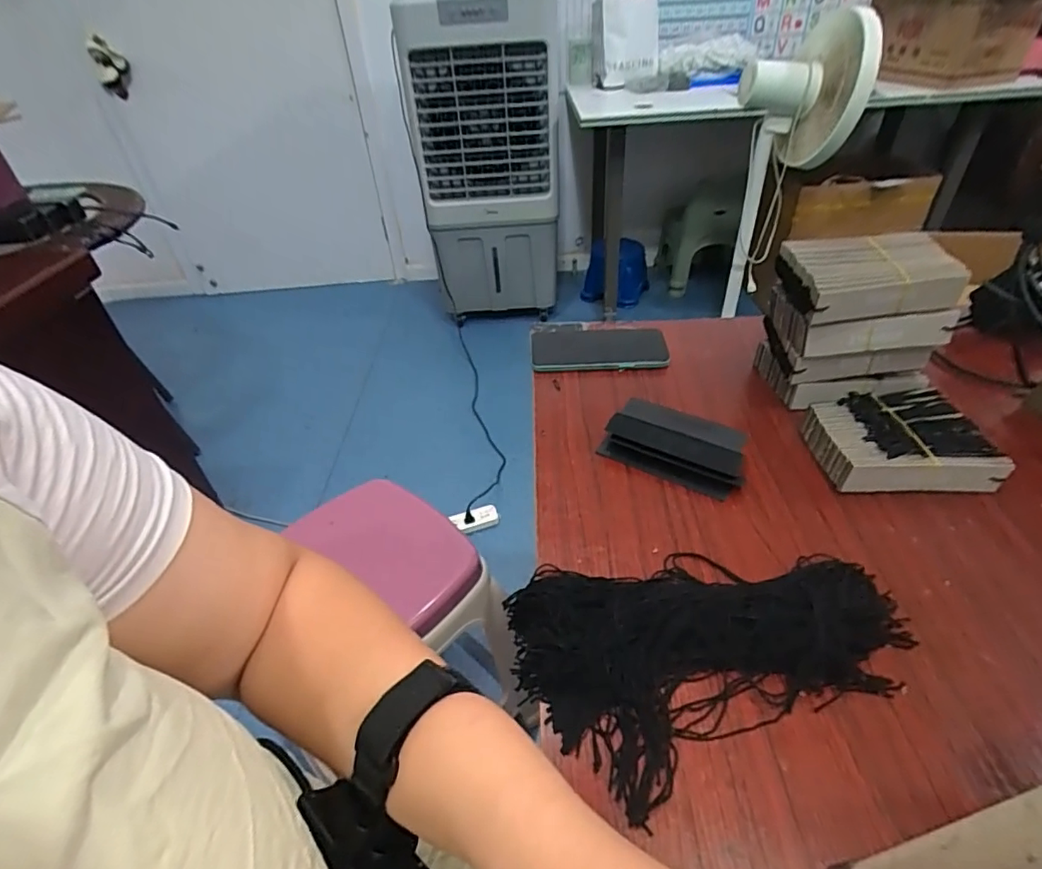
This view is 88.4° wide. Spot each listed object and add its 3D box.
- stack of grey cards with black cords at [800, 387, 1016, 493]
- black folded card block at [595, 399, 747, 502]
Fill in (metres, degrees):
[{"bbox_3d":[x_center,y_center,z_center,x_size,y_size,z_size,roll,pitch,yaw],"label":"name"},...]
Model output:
[{"bbox_3d":[0.338,0.006,0.489,0.132,0.039,0.108,-3,40,2],"label":"stack of grey cards with black cords"},{"bbox_3d":[0.151,0.007,0.516,0.126,0.024,0.087,22,47,28],"label":"black folded card block"}]

